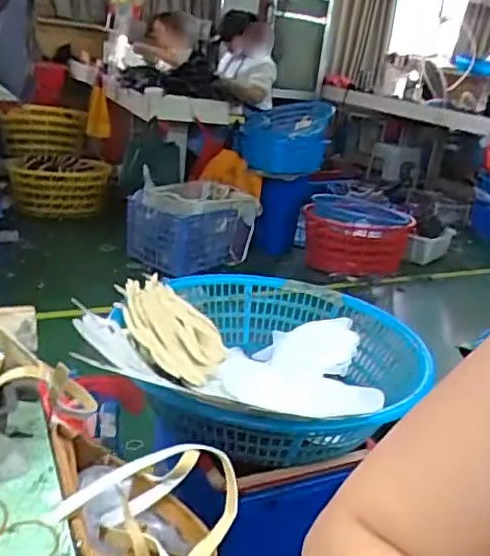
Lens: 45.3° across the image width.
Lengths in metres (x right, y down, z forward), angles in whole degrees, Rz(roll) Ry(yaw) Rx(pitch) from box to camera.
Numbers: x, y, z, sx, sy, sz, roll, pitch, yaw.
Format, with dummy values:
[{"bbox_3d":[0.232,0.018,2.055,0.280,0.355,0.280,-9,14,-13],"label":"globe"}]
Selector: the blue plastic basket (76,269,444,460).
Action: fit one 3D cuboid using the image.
[{"bbox_3d":[0.027,0.157,1.006,0.502,0.191,0.559,16,22,23],"label":"blue plastic basket"}]

